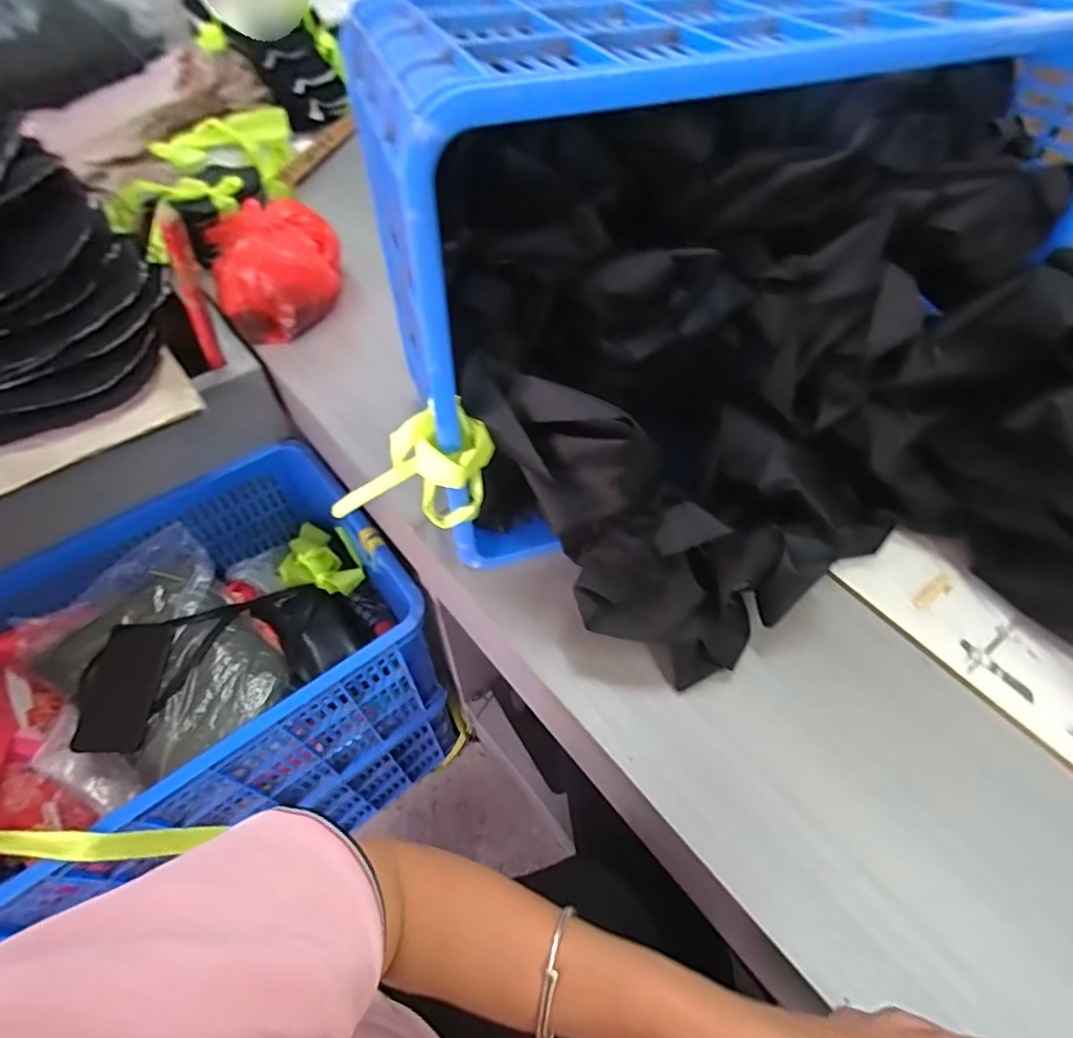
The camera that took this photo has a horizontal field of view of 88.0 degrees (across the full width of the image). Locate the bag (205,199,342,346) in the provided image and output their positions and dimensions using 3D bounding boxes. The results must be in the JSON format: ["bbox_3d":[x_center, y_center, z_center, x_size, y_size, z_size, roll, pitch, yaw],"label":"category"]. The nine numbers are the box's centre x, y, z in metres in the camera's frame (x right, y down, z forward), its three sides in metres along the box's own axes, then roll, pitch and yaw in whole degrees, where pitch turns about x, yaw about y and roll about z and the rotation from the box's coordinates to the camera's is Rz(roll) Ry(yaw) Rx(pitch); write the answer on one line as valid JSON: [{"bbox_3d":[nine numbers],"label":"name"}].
[{"bbox_3d":[-0.394,-0.389,0.845,0.185,0.112,0.222,-19,56,-14],"label":"bag"}]

